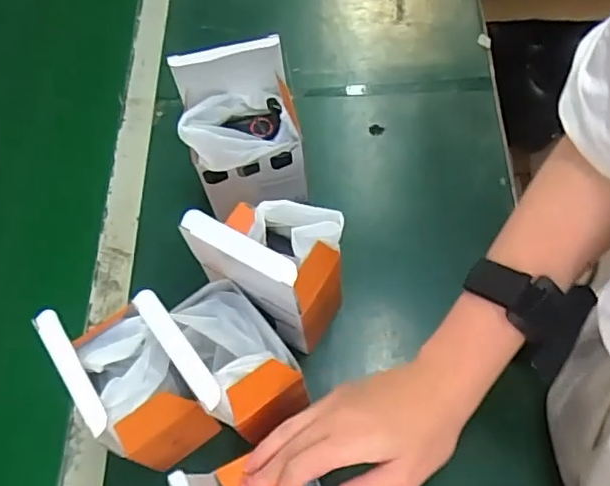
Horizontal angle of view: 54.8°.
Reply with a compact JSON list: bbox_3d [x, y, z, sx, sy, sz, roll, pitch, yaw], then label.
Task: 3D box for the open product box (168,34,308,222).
[{"bbox_3d":[-0.056,-0.093,0.551,0.097,0.173,0.080,-16,63,-3],"label":"open product box"}]

